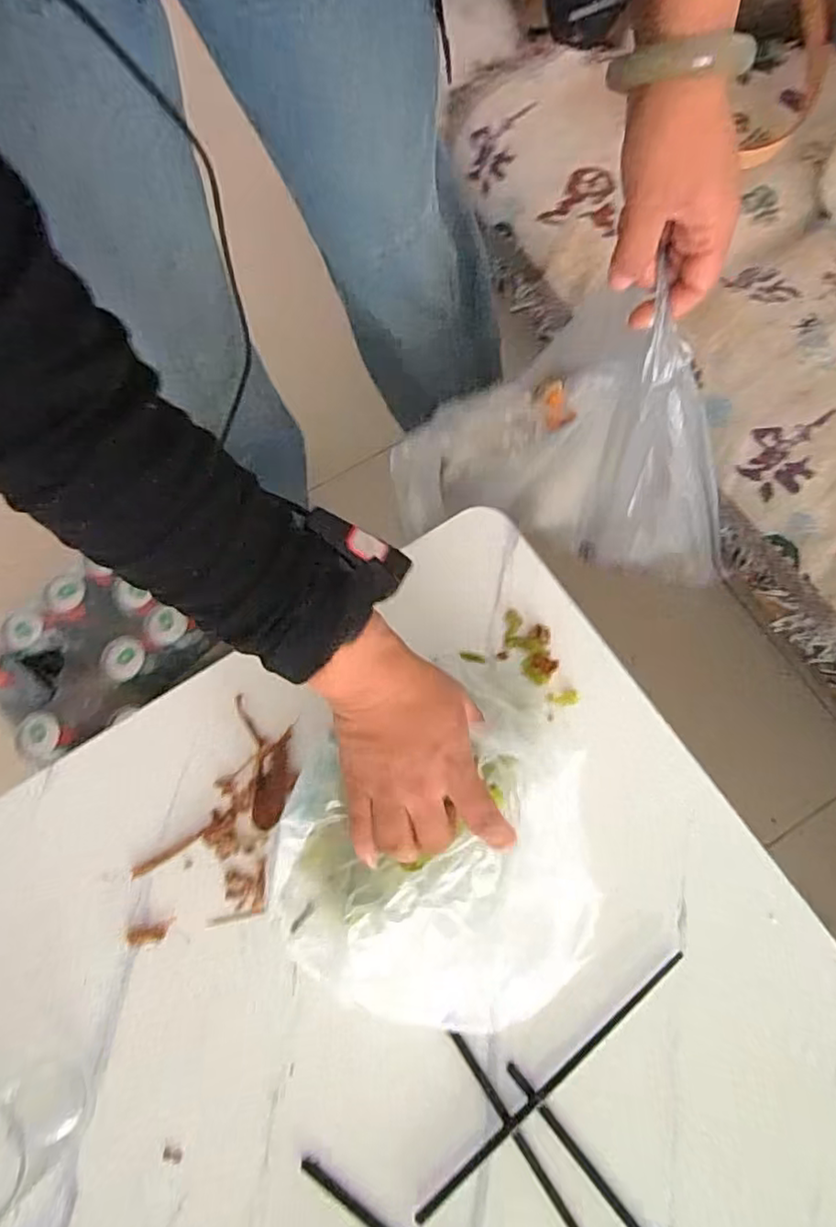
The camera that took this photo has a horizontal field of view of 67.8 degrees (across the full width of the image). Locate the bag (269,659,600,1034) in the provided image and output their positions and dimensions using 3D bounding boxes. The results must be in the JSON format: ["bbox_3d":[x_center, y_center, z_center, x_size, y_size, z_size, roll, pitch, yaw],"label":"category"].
[{"bbox_3d":[0.015,0.147,0.421,0.208,0.076,0.240,5,71,2],"label":"bag"}]

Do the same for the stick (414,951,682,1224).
[{"bbox_3d":[0.093,0.315,0.419,0.235,0.007,0.009,-38,75,-12],"label":"stick"}]

